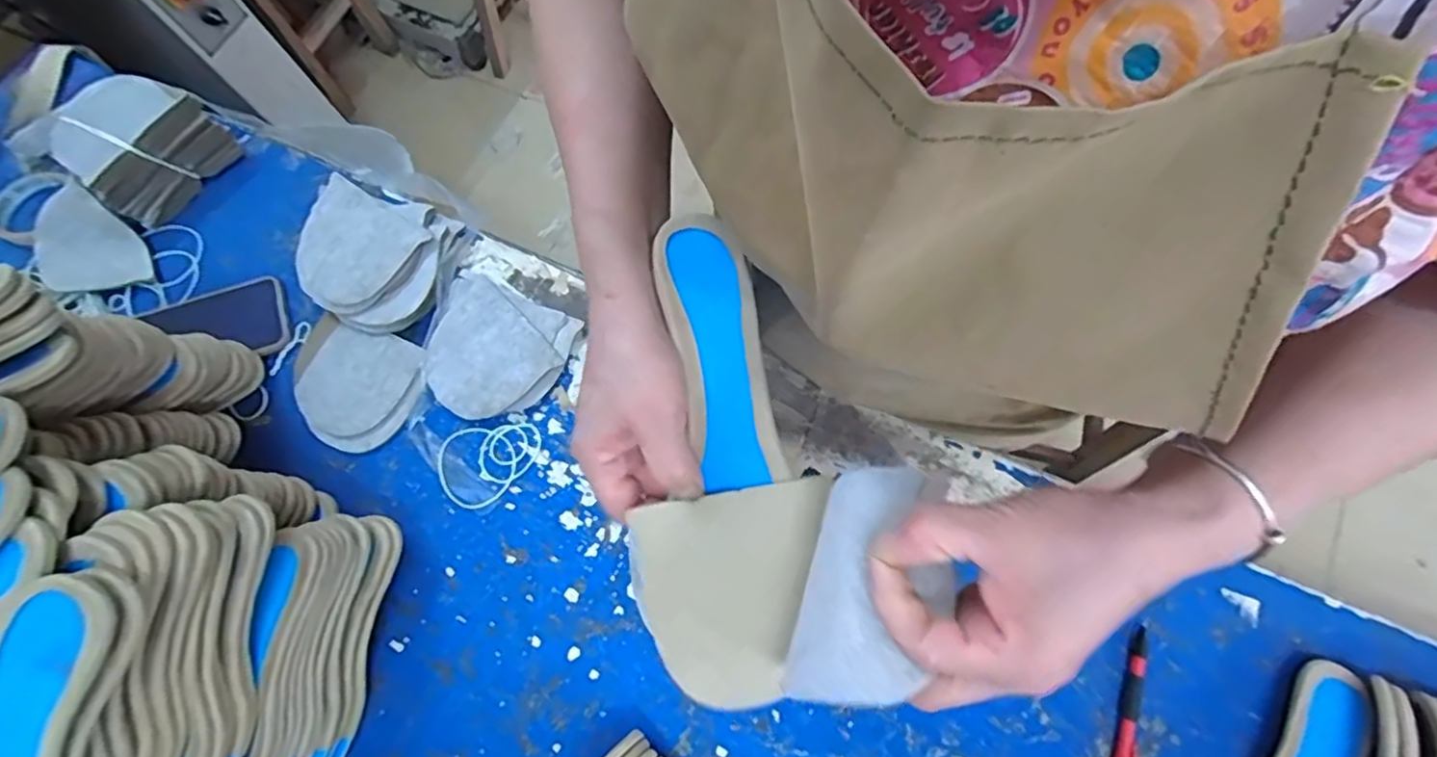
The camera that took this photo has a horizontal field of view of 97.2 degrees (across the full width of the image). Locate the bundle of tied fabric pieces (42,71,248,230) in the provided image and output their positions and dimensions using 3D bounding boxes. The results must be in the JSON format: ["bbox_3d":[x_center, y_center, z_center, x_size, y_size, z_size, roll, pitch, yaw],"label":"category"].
[{"bbox_3d":[-0.566,-0.232,0.624,0.098,0.083,0.124,36,74,13],"label":"bundle of tied fabric pieces"}]

